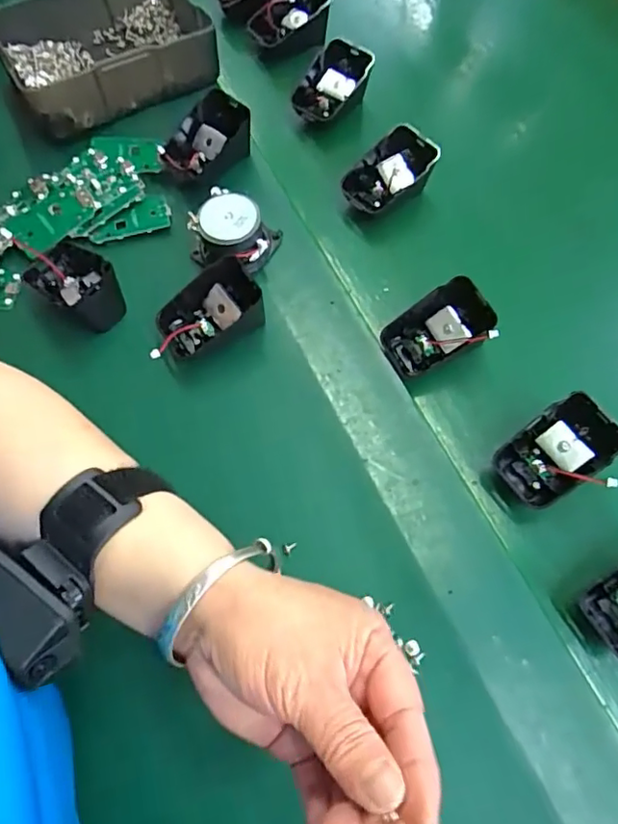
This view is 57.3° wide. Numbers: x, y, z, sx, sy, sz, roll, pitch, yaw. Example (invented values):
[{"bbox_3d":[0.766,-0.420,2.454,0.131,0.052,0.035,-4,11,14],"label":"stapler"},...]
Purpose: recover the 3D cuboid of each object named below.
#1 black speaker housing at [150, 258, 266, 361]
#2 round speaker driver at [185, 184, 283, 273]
[{"bbox_3d":[-0.068,-0.067,0.374,0.072,0.041,0.043,-22,68,-8],"label":"black speaker housing"},{"bbox_3d":[-0.054,-0.129,0.404,0.053,0.034,0.051,0,67,1],"label":"round speaker driver"}]

